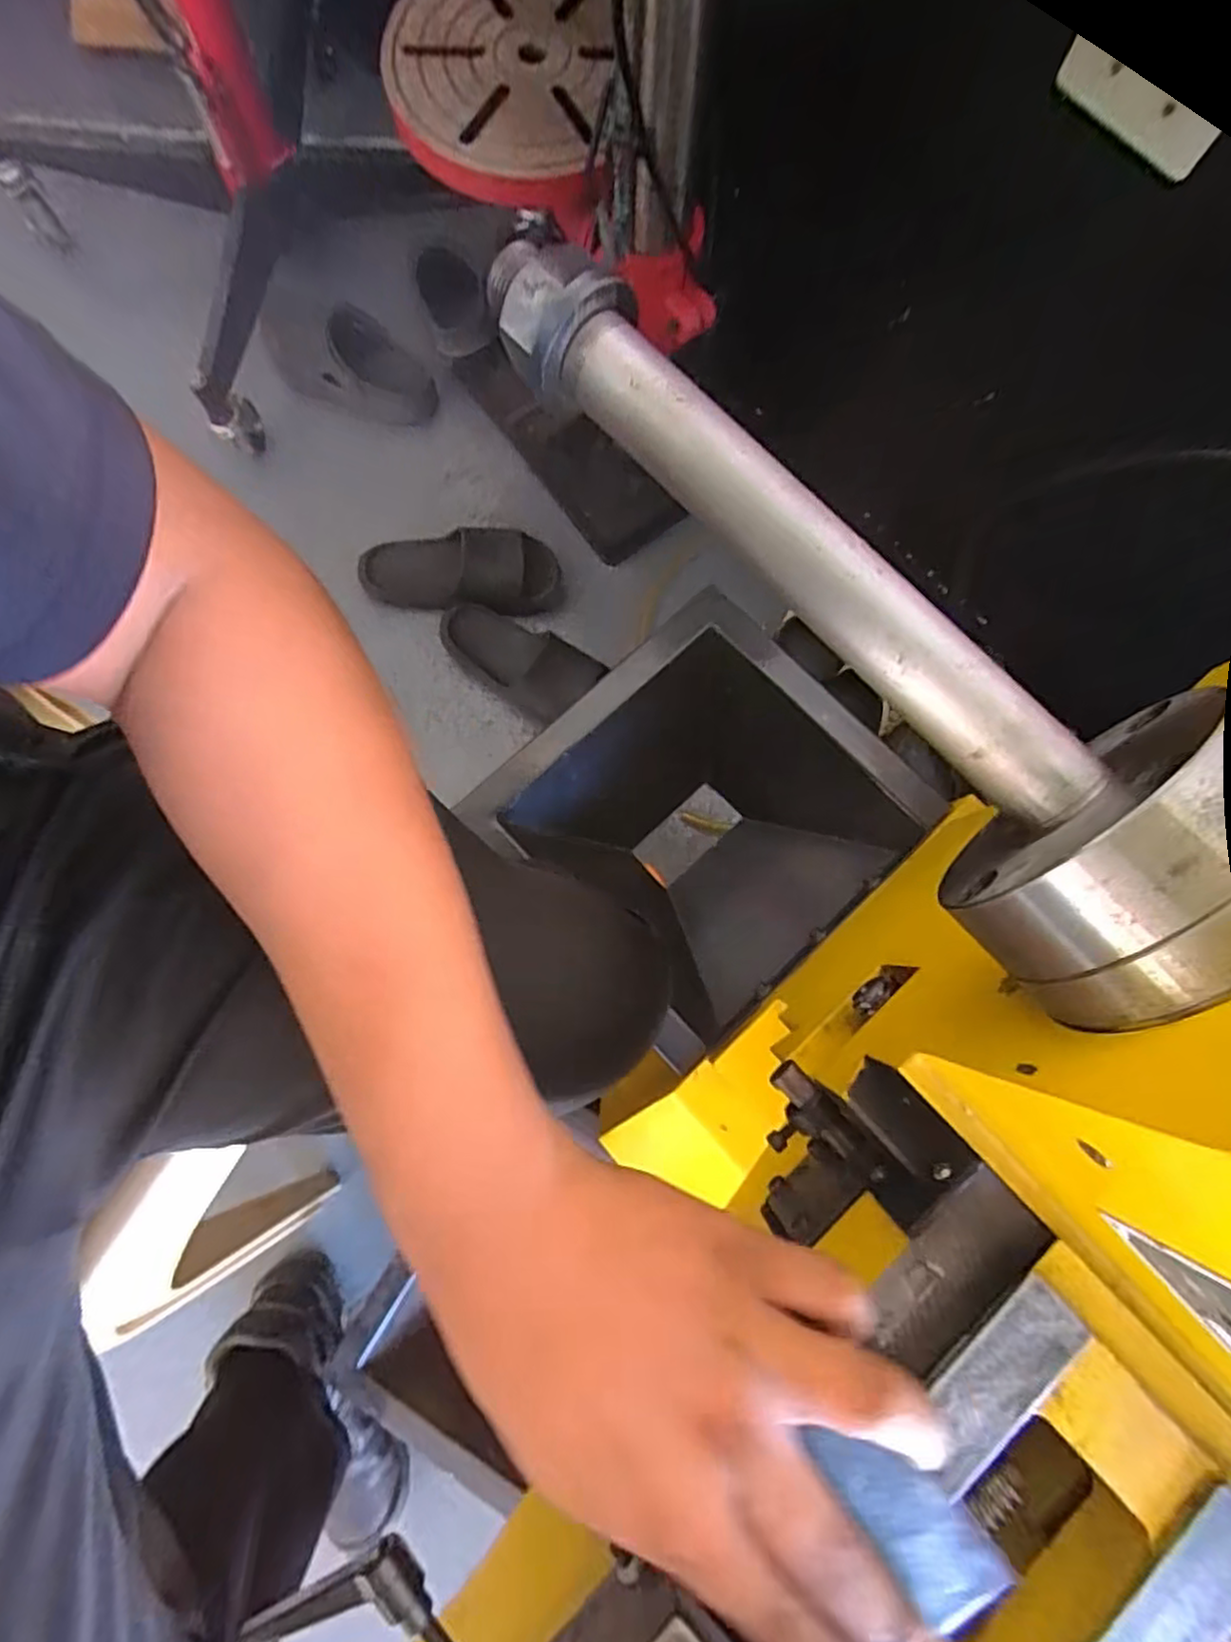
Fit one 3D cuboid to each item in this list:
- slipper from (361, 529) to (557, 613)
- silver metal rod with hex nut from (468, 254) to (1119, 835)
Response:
[{"bbox_3d":[-0.214,-0.338,0.945,0.274,0.071,0.100,2,80,1],"label":"slipper"},{"bbox_3d":[0.050,-0.089,0.208,0.029,0.027,0.230,-43,82,-6],"label":"silver metal rod with hex nut"}]

